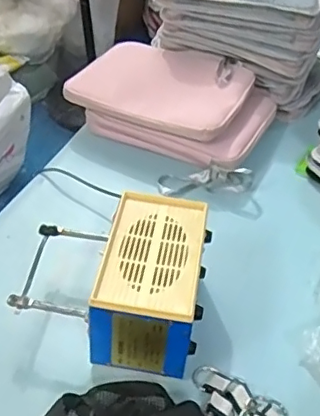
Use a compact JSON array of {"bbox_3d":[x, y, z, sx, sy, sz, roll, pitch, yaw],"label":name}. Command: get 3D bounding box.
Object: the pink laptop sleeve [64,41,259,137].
[{"bbox_3d":[0.003,-0.216,0.972,0.283,0.028,0.217,17,44,14],"label":"pink laptop sleeve"}]

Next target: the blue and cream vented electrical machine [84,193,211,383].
[{"bbox_3d":[-0.007,0.092,0.679,0.117,0.121,0.187,10,43,7],"label":"blue and cream vented electrical machine"}]

